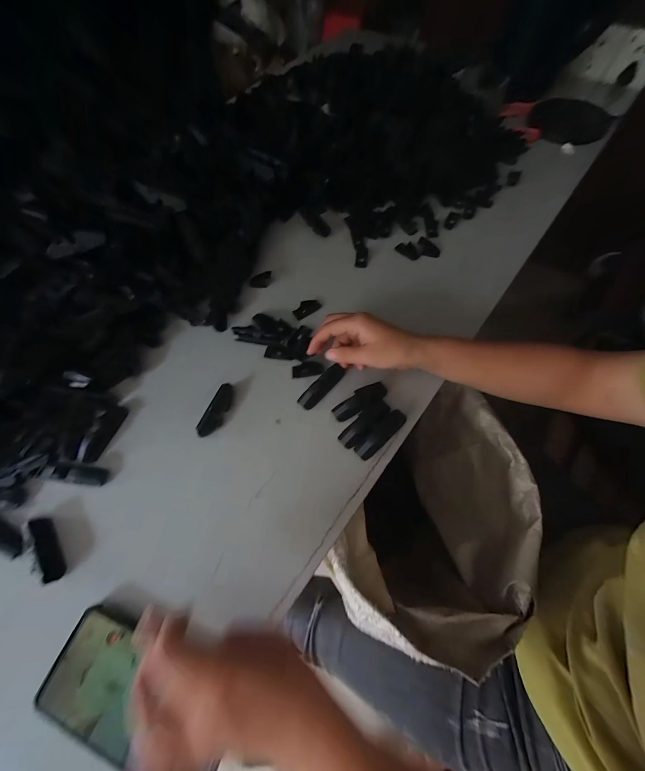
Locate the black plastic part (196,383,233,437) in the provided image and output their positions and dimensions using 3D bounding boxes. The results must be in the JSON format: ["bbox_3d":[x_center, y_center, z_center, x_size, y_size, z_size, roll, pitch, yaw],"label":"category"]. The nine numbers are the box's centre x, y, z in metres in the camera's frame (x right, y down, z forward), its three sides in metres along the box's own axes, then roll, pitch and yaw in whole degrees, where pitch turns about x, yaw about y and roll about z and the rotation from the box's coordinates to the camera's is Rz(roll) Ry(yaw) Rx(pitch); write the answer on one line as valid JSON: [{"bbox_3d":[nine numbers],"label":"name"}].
[{"bbox_3d":[-0.131,0.031,0.360,0.016,0.022,0.070,20,68,12],"label":"black plastic part"}]

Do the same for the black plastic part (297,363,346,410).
[{"bbox_3d":[0.001,0.001,0.367,0.024,0.021,0.072,37,63,18],"label":"black plastic part"}]

